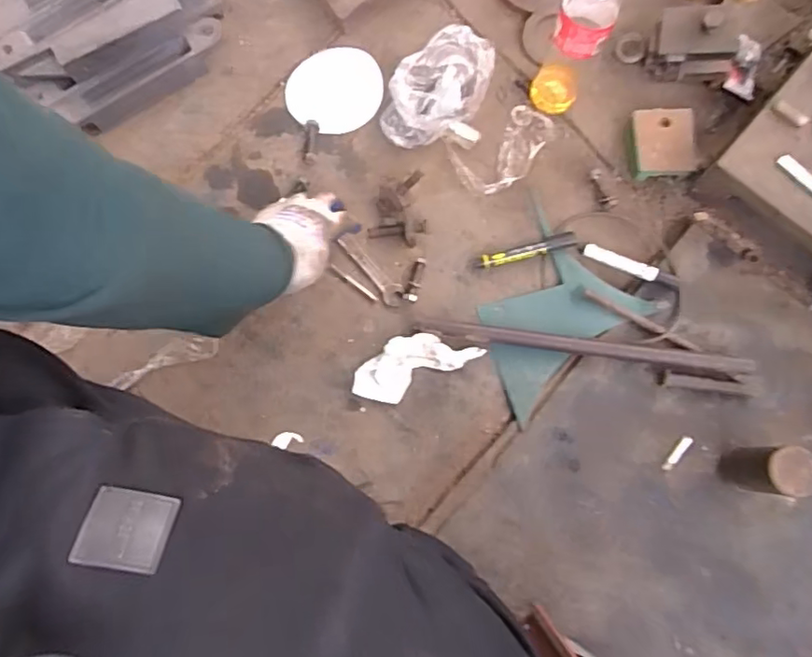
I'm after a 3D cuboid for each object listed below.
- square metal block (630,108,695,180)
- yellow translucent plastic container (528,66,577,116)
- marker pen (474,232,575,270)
[{"bbox_3d":[0.330,-0.238,0.767,0.073,0.030,0.085,-2,78,1],"label":"square metal block"},{"bbox_3d":[0.196,-0.317,0.790,0.059,0.021,0.063,0,78,1],"label":"yellow translucent plastic container"},{"bbox_3d":[0.152,-0.097,0.756,0.129,0.018,0.018,-14,78,-2],"label":"marker pen"}]

